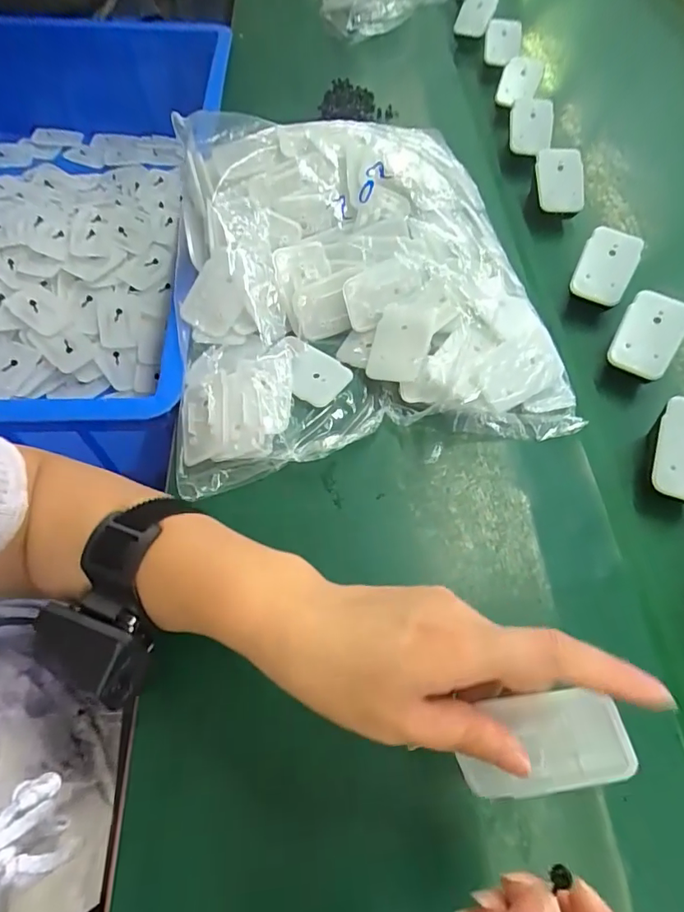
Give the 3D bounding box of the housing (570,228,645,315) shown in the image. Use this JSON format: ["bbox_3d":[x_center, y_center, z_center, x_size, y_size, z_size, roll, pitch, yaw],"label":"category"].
[{"bbox_3d":[0.220,-0.157,0.414,0.045,0.013,0.064,22,90,4],"label":"housing"}]

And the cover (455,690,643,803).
[{"bbox_3d":[0.082,0.122,0.207,0.068,0.004,0.043,-20,93,22],"label":"cover"}]

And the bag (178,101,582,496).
[{"bbox_3d":[0.005,-0.145,0.394,0.282,0.081,0.298,-7,62,-6],"label":"bag"}]

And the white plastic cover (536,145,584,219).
[{"bbox_3d":[0.207,-0.261,0.471,0.043,0.013,0.067,0,88,8],"label":"white plastic cover"}]

